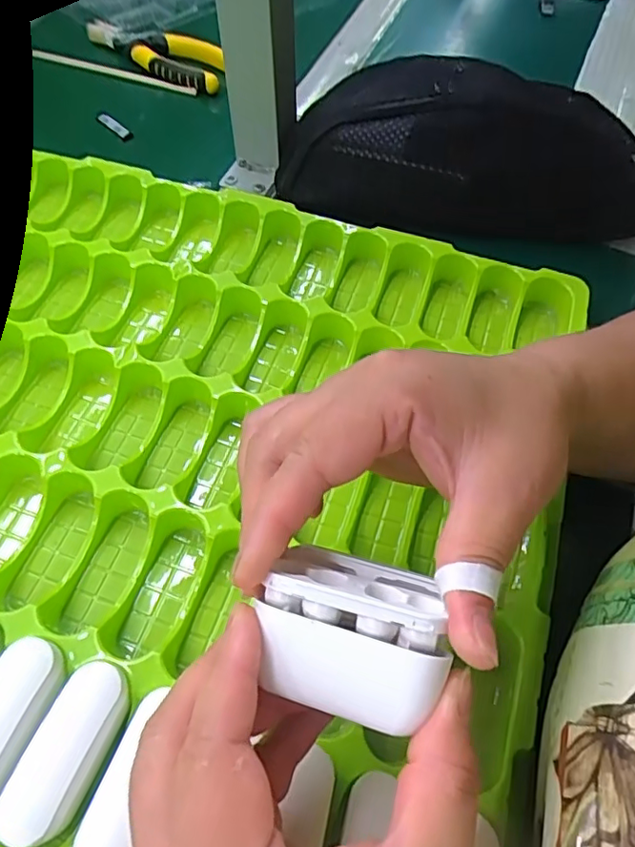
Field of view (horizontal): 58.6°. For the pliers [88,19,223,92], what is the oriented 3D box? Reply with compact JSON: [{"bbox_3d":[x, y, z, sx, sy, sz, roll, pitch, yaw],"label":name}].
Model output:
[{"bbox_3d":[-0.158,-0.360,0.548,0.167,0.022,0.049,25,60,15],"label":"pliers"}]

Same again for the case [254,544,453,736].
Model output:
[{"bbox_3d":[0.011,0.065,0.182,0.059,0.022,0.050,15,58,9],"label":"case"}]

